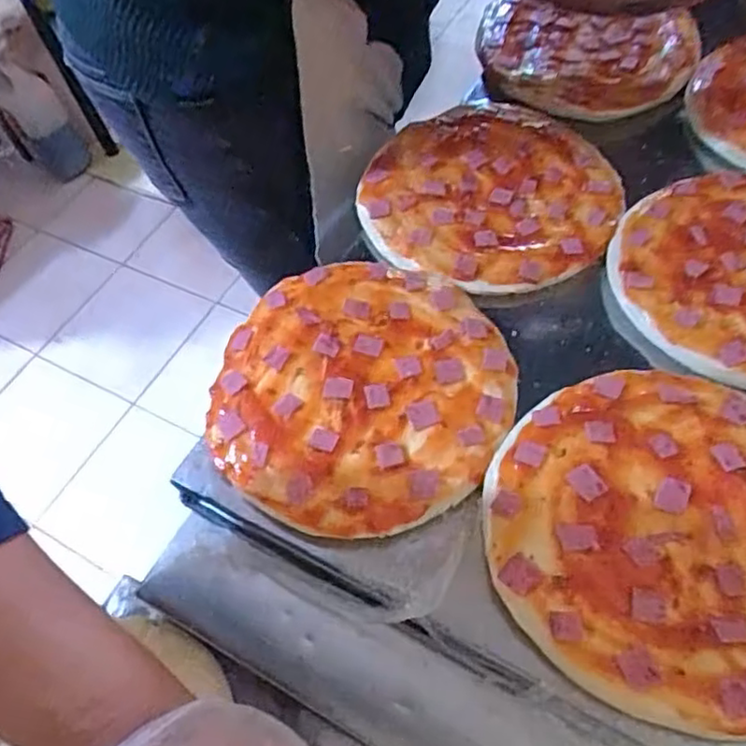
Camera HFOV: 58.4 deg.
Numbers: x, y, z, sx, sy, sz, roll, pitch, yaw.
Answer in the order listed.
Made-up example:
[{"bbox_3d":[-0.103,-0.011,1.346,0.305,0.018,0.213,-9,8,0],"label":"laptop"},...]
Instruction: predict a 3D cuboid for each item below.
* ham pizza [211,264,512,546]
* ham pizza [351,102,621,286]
[{"bbox_3d":[-0.008,0.006,0.444,0.190,0.019,0.202,-2,53,3],"label":"ham pizza"},{"bbox_3d":[0.100,-0.154,0.543,0.191,0.018,0.213,31,61,25],"label":"ham pizza"}]

